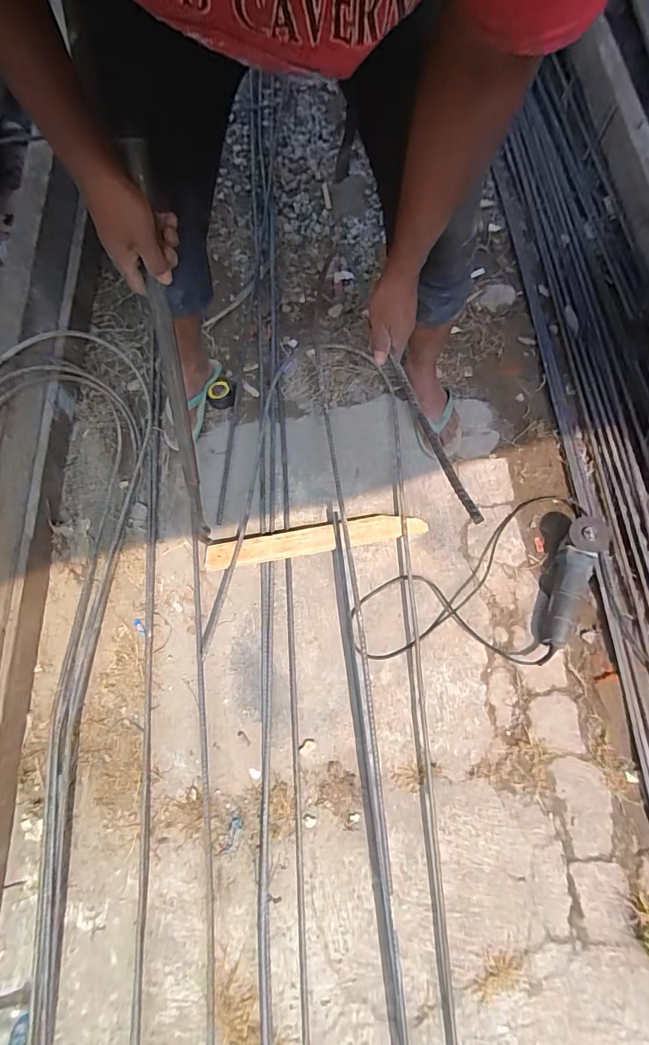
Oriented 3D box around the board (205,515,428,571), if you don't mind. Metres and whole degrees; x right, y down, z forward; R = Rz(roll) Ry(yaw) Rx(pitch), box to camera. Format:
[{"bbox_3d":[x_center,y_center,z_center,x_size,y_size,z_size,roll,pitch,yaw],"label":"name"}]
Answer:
[{"bbox_3d":[-0.019,0.038,1.007,0.496,0.020,0.062,-10,76,-3],"label":"board"}]

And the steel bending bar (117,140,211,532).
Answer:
[{"bbox_3d":[-0.229,-0.184,0.691,0.026,0.626,0.030,11,45,5],"label":"steel bending bar"}]

